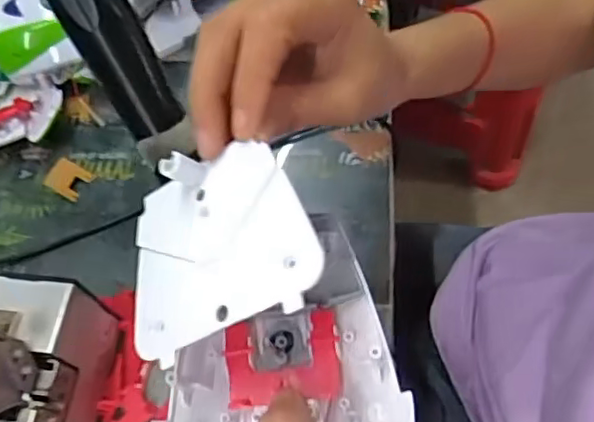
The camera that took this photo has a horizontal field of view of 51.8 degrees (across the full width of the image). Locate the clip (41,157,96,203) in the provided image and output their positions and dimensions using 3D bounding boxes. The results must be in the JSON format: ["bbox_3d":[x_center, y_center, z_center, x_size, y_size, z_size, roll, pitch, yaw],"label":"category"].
[{"bbox_3d":[-0.168,-0.024,0.449,0.025,0.014,0.026,22,65,15],"label":"clip"}]

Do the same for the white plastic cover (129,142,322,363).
[{"bbox_3d":[-0.033,0.012,0.219,0.079,0.012,0.065,-27,62,24],"label":"white plastic cover"}]

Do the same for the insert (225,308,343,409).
[{"bbox_3d":[-0.006,0.063,0.262,0.048,0.006,0.036,-8,61,-1],"label":"insert"}]

